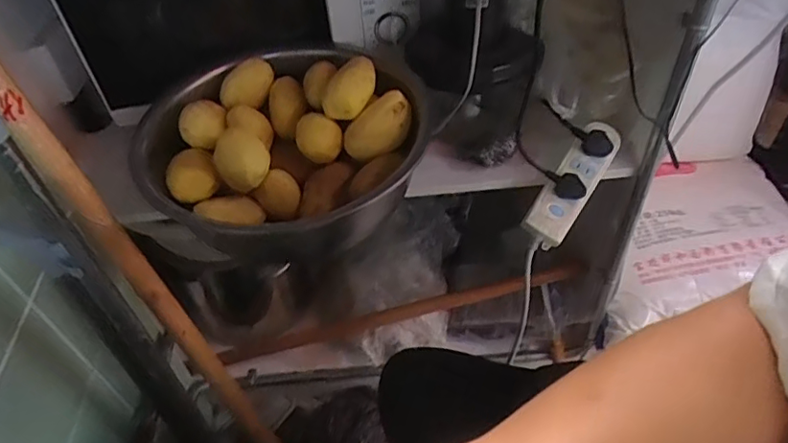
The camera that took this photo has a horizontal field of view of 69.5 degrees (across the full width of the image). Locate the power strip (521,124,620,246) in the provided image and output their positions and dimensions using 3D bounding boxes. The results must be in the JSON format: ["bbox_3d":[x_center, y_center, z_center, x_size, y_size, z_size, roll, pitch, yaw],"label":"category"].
[{"bbox_3d":[0.232,-0.052,0.728,0.059,0.051,0.177,27,71,26],"label":"power strip"}]

